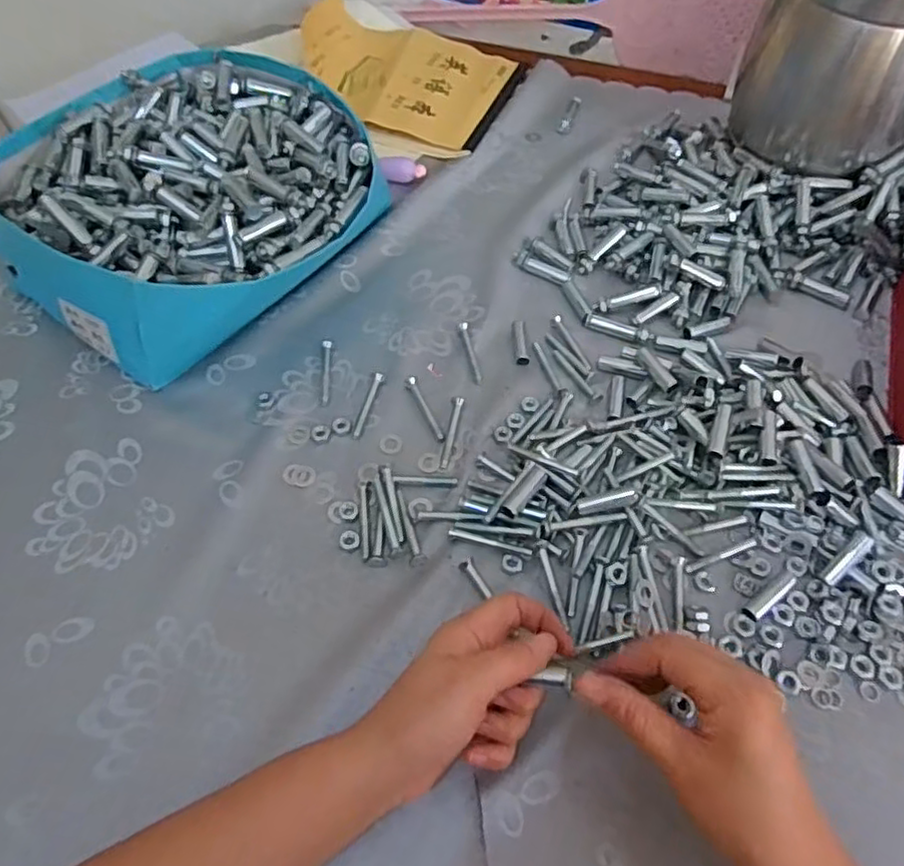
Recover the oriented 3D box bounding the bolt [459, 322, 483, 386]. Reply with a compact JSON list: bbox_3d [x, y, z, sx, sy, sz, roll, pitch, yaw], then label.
[{"bbox_3d":[0.015,-0.062,0.529,0.007,0.005,0.059,-9,58,-6],"label":"bolt"}]

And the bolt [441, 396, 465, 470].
[{"bbox_3d":[-0.001,-0.001,0.493,0.008,0.004,0.060,11,58,6],"label":"bolt"}]

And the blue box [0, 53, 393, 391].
[{"bbox_3d":[-0.213,-0.193,0.564,0.269,0.091,0.278,37,65,21],"label":"blue box"}]

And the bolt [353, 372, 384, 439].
[{"bbox_3d":[-0.062,-0.021,0.506,0.008,0.005,0.057,11,58,7],"label":"bolt"}]

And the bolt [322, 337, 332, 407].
[{"bbox_3d":[-0.096,-0.048,0.517,0.007,0.007,0.056,-1,58,-1],"label":"bolt"}]

